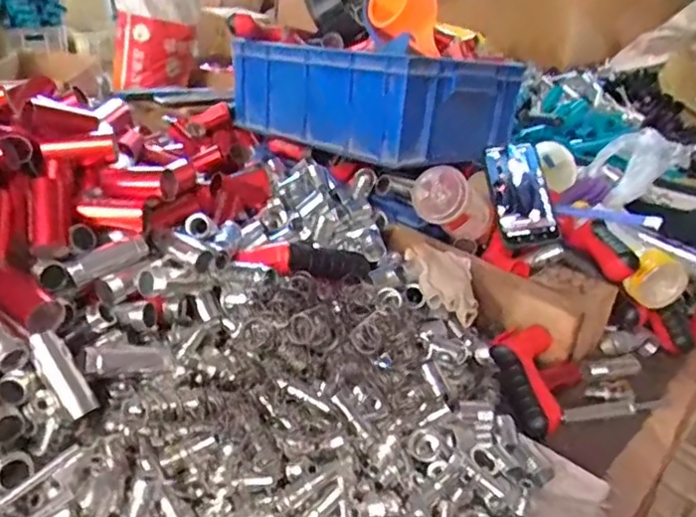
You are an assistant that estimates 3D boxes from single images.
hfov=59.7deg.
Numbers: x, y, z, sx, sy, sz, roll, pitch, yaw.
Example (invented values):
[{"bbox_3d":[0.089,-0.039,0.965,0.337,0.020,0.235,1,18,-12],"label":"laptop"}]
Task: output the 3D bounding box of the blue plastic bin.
[{"bbox_3d":[0.034,-0.266,0.971,0.389,0.164,0.257,29,35,36],"label":"blue plastic bin"}]

